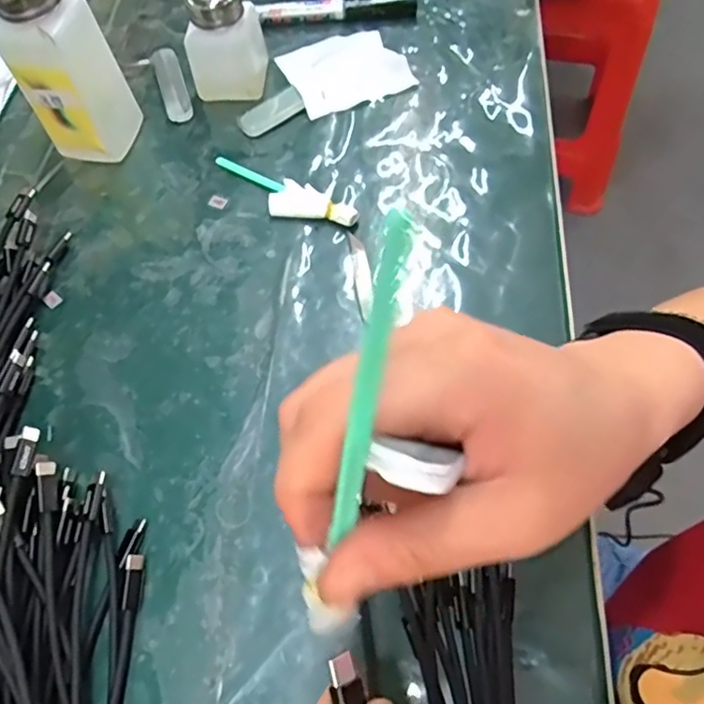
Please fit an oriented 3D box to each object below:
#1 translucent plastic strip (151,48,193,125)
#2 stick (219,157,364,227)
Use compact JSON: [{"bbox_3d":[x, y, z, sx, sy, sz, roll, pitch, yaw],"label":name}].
[{"bbox_3d":[-0.147,-0.219,0.471,0.021,0.010,0.086,-19,63,-6],"label":"translucent plastic strip"},{"bbox_3d":[-0.051,-0.111,0.408,0.116,0.011,0.028,23,66,15],"label":"stick"}]

